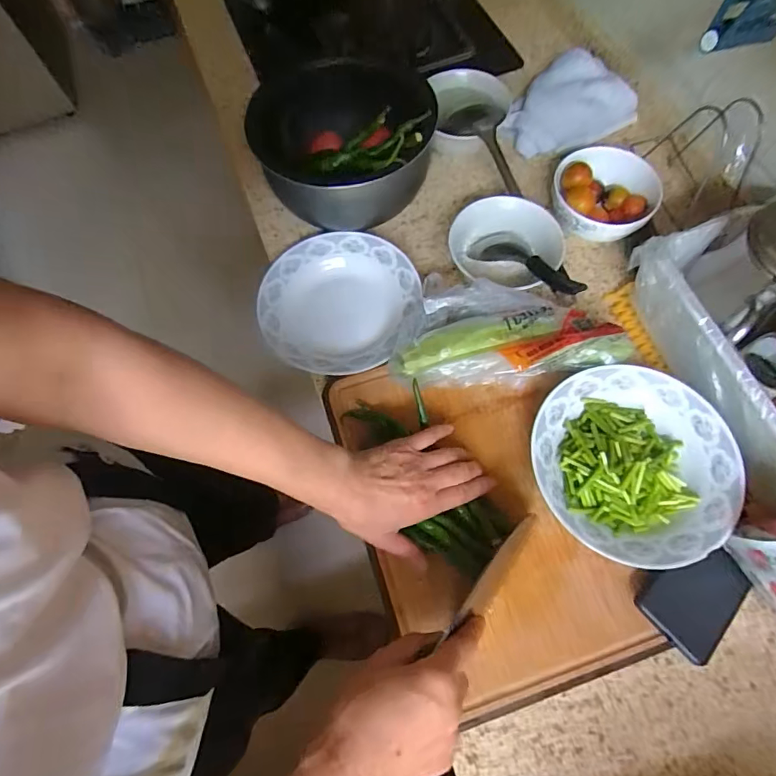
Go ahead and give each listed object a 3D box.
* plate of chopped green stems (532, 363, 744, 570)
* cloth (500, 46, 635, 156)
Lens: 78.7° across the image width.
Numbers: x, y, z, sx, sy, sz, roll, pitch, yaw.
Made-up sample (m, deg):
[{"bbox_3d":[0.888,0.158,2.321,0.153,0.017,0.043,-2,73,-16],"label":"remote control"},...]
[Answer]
[{"bbox_3d":[0.243,0.076,0.478,0.186,0.049,0.189,0,70,1],"label":"plate of chopped green stems"},{"bbox_3d":[0.248,-0.387,0.660,0.163,0.067,0.120,-32,70,-9],"label":"cloth"}]

